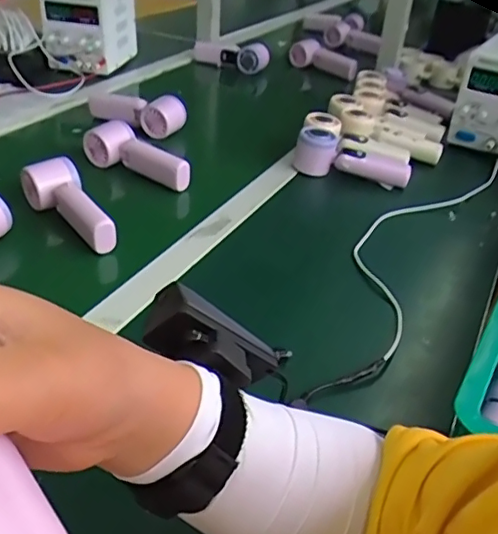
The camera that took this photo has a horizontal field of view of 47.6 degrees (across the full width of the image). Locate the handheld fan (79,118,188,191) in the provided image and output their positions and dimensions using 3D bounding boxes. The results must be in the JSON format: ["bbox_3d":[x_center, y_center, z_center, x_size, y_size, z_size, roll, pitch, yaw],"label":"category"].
[{"bbox_3d":[-0.159,-0.156,0.792,0.179,0.055,0.051,29,42,31],"label":"handheld fan"}]

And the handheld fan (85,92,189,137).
[{"bbox_3d":[-0.186,-0.263,0.945,0.180,0.056,0.058,23,39,24],"label":"handheld fan"}]

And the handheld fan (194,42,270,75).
[{"bbox_3d":[-0.047,-0.508,1.339,0.200,0.057,0.054,23,39,24],"label":"handheld fan"}]

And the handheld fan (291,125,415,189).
[{"bbox_3d":[0.155,-0.157,0.845,0.171,0.071,0.050,14,36,12],"label":"handheld fan"}]

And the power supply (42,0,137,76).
[{"bbox_3d":[-0.331,-0.514,1.185,0.130,0.165,0.188,10,35,7],"label":"power supply"}]

